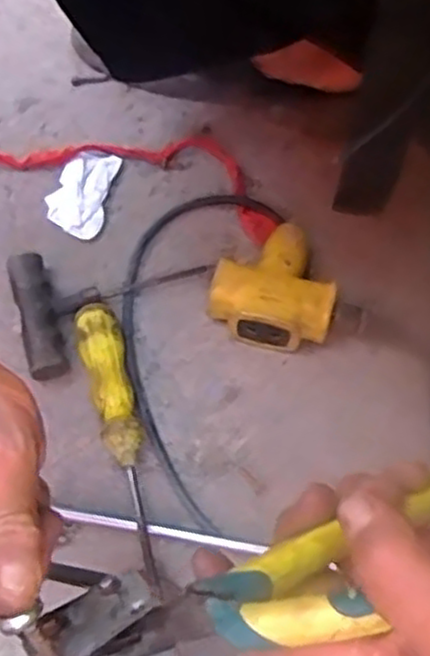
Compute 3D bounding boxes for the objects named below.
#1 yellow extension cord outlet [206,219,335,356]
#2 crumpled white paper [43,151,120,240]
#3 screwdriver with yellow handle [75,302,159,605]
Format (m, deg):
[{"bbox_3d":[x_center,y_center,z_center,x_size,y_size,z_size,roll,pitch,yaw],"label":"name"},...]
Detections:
[{"bbox_3d":[0.043,-0.033,0.522,0.084,0.036,0.093,12,62,7],"label":"yellow extension cord outlet"},{"bbox_3d":[-0.105,-0.107,0.581,0.045,0.007,0.080,9,62,6],"label":"crumpled white paper"},{"bbox_3d":[-0.057,0.068,0.469,0.028,0.034,0.192,-16,62,-8],"label":"screwdriver with yellow handle"}]

